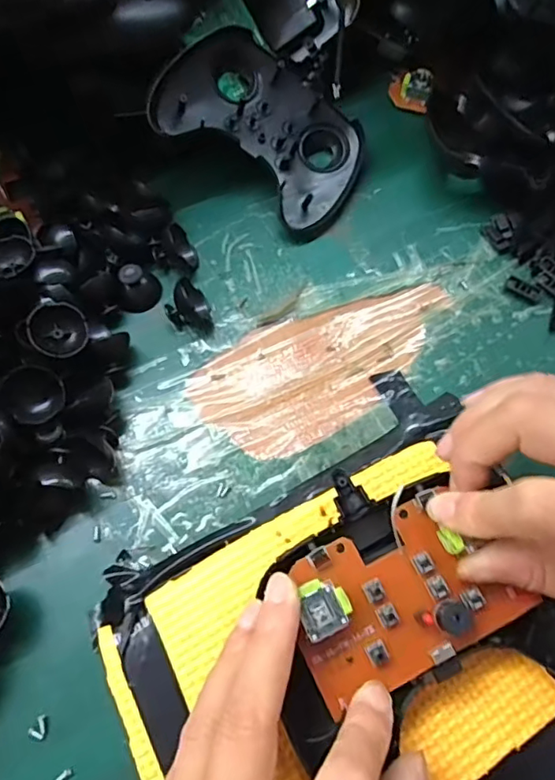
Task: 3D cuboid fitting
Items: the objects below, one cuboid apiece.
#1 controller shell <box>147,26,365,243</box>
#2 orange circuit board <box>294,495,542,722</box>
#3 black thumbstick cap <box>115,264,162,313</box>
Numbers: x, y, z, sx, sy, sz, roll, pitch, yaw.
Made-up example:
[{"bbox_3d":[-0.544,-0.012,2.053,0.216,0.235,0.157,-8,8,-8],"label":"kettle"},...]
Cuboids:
[{"bbox_3d":[-0.006,-0.158,0.339,0.124,0.028,0.085,35,75,-4],"label":"controller shell"},{"bbox_3d":[0.046,0.077,0.210,0.082,0.014,0.055,-25,68,-10],"label":"orange circuit board"},{"bbox_3d":[-0.079,-0.059,0.309,0.024,0.022,0.021,-20,67,-8],"label":"black thumbstick cap"}]

